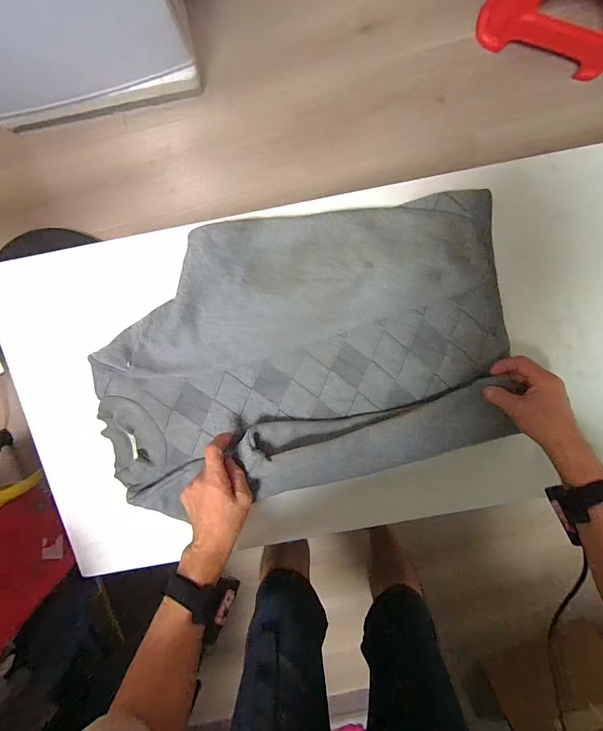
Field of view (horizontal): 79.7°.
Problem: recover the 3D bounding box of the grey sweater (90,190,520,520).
[{"bbox_3d":[-0.007,-0.012,0.485,0.572,0.060,0.346,-16,98,2],"label":"grey sweater"}]

